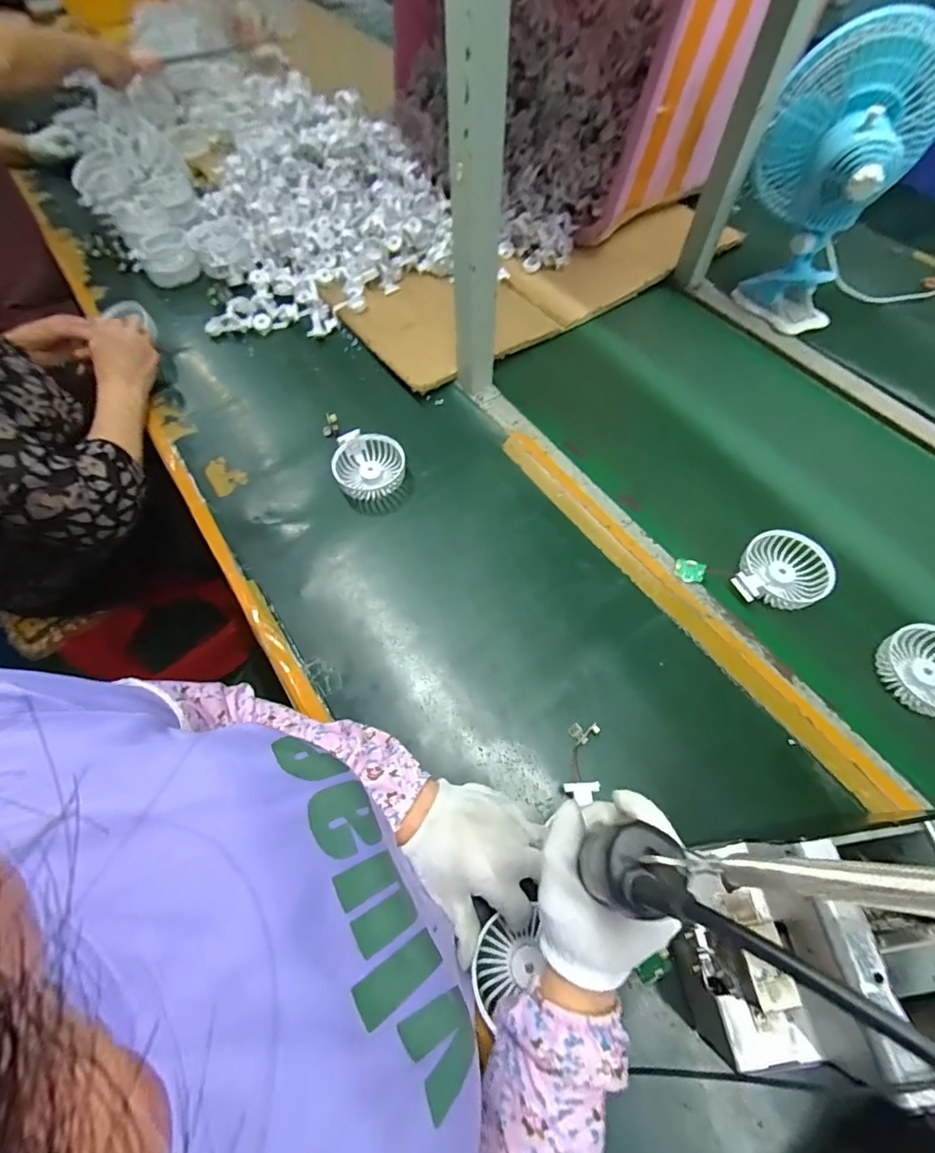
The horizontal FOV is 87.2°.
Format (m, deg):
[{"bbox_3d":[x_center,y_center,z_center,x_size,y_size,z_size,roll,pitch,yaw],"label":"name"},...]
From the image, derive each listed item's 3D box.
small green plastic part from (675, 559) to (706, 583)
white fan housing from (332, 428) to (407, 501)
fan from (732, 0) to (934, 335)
[{"bbox_3d":[0.251,-0.006,0.555,0.031,0.004,0.025,9,82,14],"label":"small green plastic part"},{"bbox_3d":[-0.125,-0.144,0.629,0.084,0.032,0.085,-5,61,1],"label":"white fan housing"},{"bbox_3d":[0.484,-0.530,0.677,0.196,0.296,0.150,29,68,14],"label":"fan"}]

